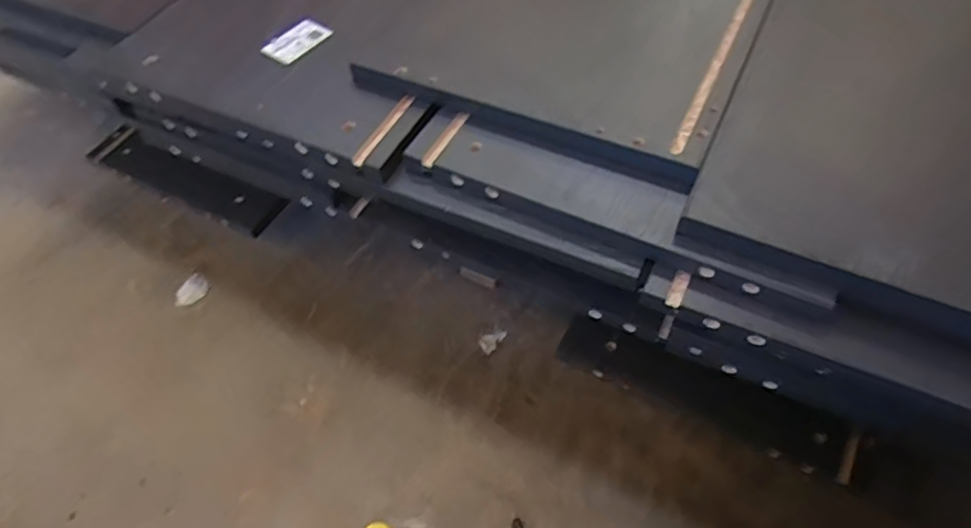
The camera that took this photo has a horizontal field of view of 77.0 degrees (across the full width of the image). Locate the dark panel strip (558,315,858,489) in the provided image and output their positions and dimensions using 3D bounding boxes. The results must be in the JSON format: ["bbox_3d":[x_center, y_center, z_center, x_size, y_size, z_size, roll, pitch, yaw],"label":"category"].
[{"bbox_3d":[0.227,0.141,0.656,0.299,0.074,0.044,22,59,19],"label":"dark panel strip"}]

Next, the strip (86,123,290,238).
[{"bbox_3d":[-0.419,-0.121,0.861,0.310,0.027,0.066,21,59,18],"label":"strip"}]

